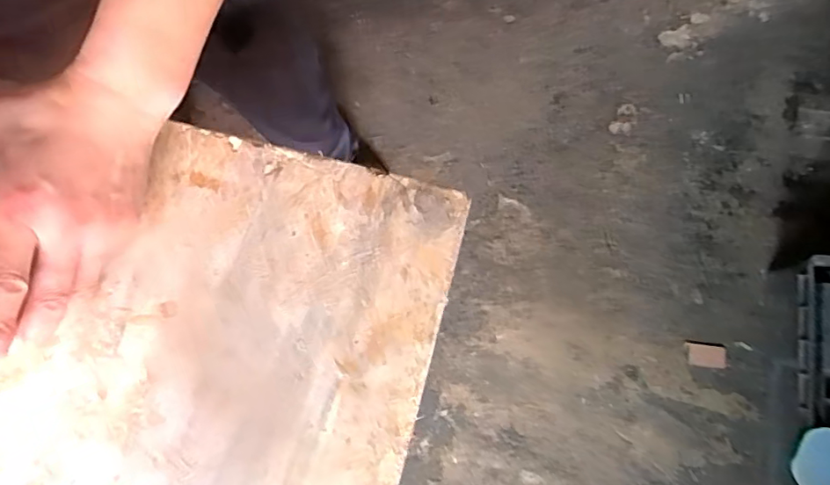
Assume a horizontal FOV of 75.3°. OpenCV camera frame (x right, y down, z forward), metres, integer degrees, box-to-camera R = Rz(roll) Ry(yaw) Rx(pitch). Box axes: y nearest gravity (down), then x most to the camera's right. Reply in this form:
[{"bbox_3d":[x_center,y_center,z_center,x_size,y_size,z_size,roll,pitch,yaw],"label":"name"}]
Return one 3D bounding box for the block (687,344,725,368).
[{"bbox_3d":[0.593,0.230,1.093,0.081,0.009,0.043,7,82,4],"label":"block"}]

